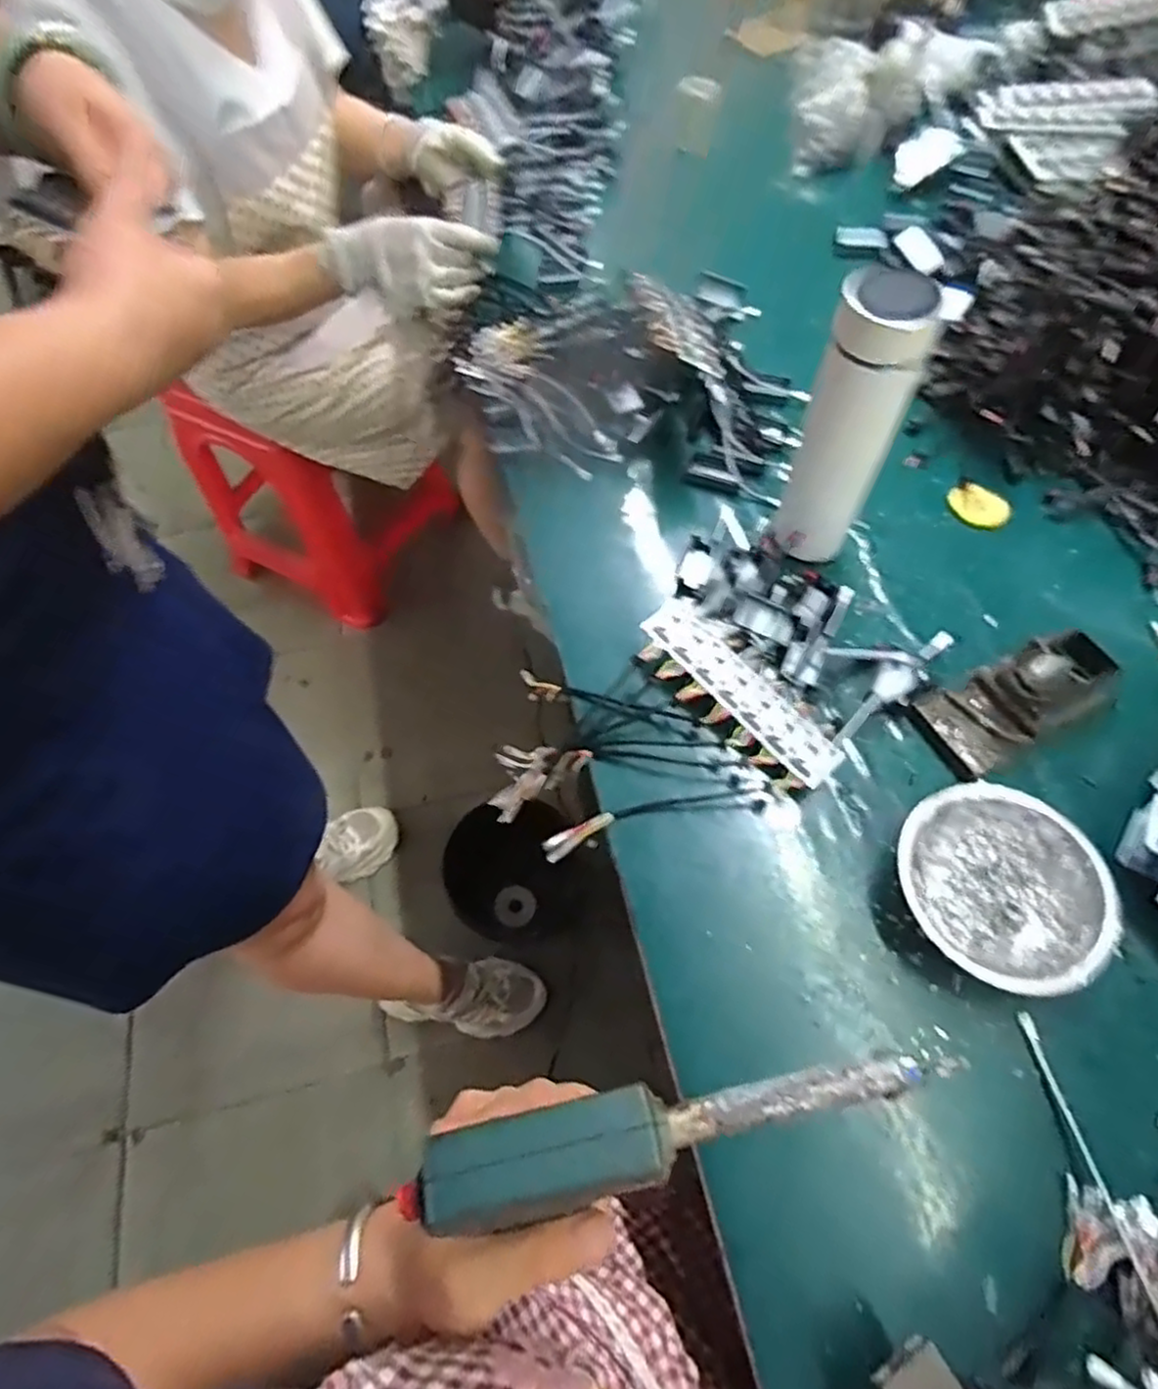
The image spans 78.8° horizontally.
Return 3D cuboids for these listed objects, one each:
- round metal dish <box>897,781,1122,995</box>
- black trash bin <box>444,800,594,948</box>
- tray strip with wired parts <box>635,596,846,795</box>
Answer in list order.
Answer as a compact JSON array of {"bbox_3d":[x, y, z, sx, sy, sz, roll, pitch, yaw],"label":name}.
[{"bbox_3d":[0.275,0.127,0.470,0.119,0.041,0.130,-1,62,2],"label":"round metal dish"},{"bbox_3d":[-0.096,0.291,1.124,0.219,0.153,0.197,-18,63,-6],"label":"black trash bin"},{"bbox_3d":[0.118,-0.002,0.547,0.068,0.022,0.184,-36,66,-15],"label":"tray strip with wired parts"}]

